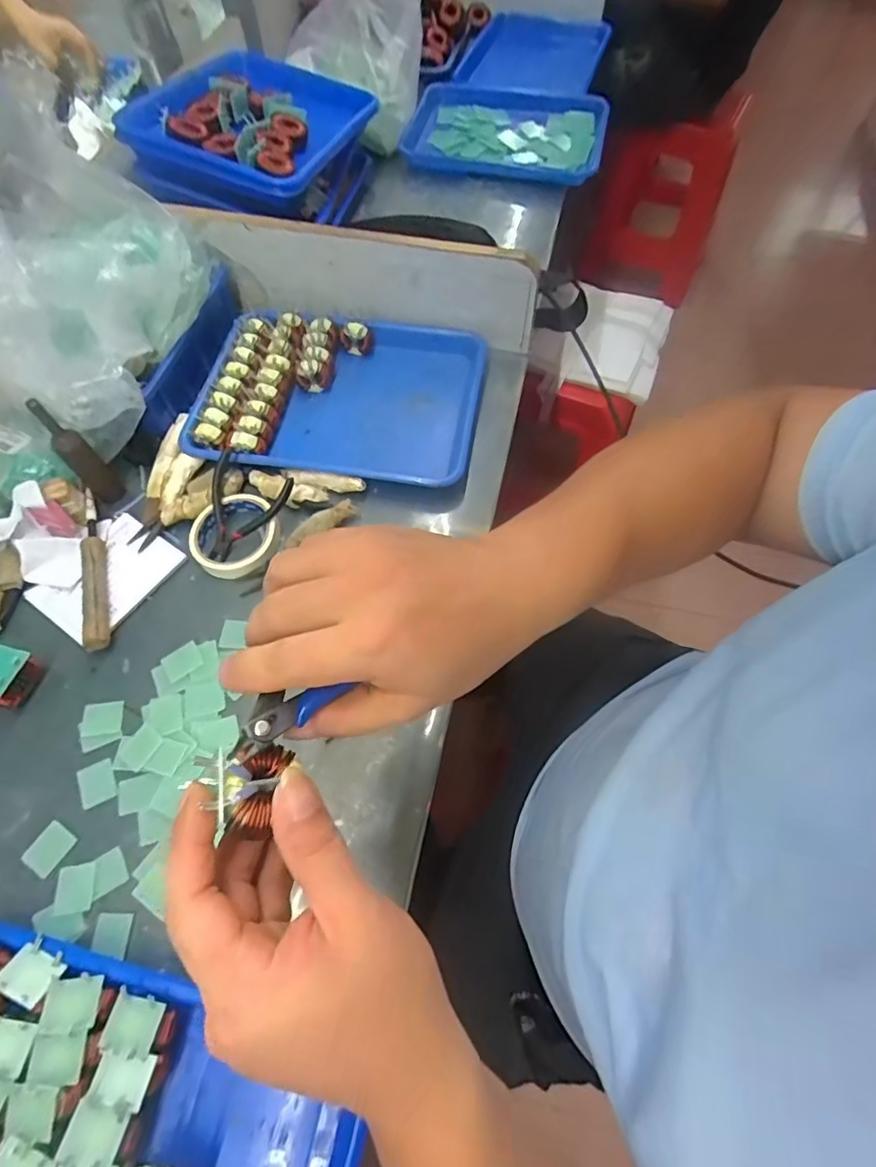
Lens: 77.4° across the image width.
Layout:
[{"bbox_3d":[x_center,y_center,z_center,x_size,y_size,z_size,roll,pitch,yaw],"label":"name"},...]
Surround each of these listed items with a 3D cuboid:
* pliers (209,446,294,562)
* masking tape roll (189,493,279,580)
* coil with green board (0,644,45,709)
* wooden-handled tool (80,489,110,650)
[{"bbox_3d":[-0.221,-0.084,0.584,0.095,0.031,0.107,28,67,14],"label":"pliers"},{"bbox_3d":[-0.217,-0.052,0.584,0.088,0.016,0.096,3,63,2],"label":"masking tape roll"},{"bbox_3d":[-0.402,0.085,0.506,0.052,0.048,0.047,17,64,9],"label":"coil with green board"},{"bbox_3d":[-0.352,-0.016,0.563,0.023,0.023,0.179,-15,64,-7],"label":"wooden-handled tool"}]

